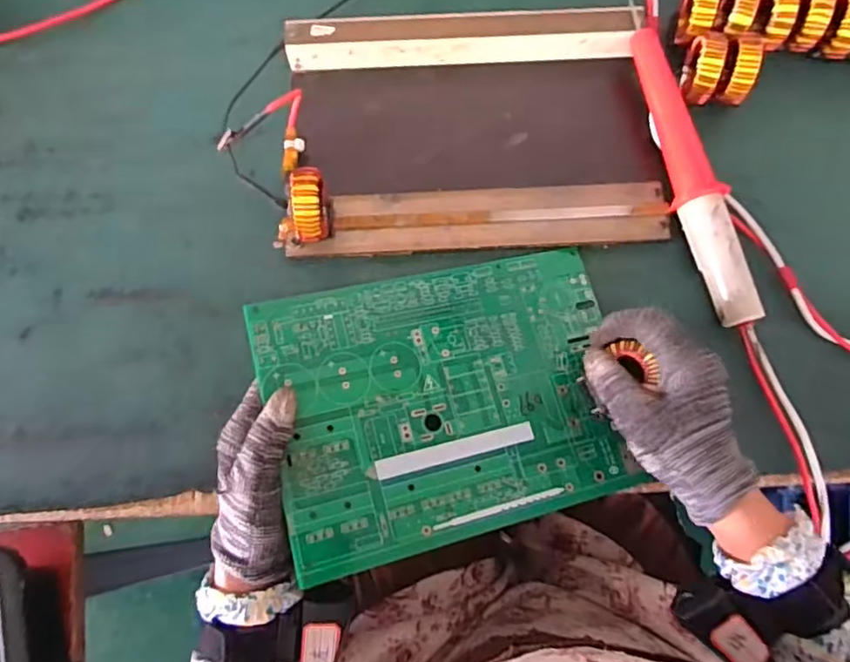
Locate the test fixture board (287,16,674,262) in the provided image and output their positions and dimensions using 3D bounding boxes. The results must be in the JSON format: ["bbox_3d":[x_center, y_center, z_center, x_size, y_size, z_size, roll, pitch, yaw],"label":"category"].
[{"bbox_3d":[0.040,-0.164,0.477,0.298,0.033,0.199,-3,75,-1],"label":"test fixture board"}]

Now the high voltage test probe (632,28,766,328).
[{"bbox_3d":[0.204,-0.121,0.454,0.032,0.029,0.242,-11,75,-3],"label":"high voltage test probe"}]

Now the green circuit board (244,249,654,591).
[{"bbox_3d":[0.021,0.043,0.407,0.243,0.004,0.180,-12,74,-16],"label":"green circuit board"}]

